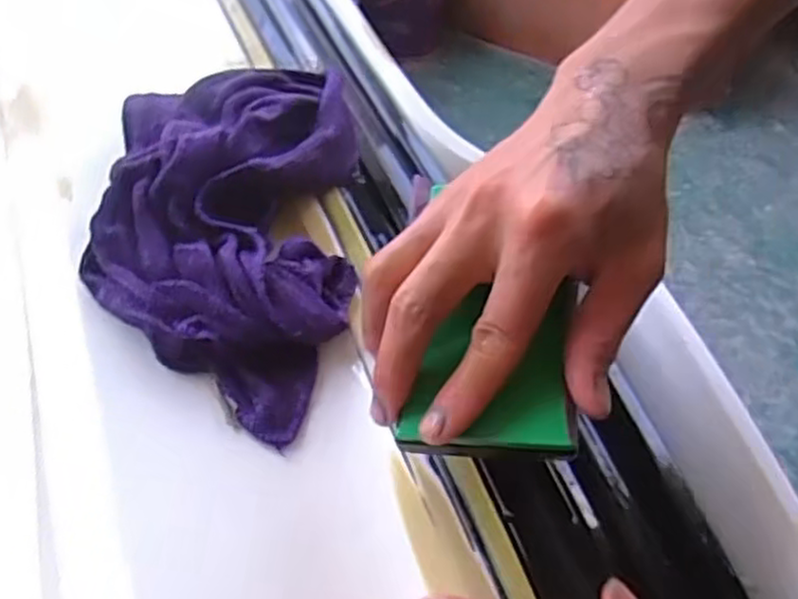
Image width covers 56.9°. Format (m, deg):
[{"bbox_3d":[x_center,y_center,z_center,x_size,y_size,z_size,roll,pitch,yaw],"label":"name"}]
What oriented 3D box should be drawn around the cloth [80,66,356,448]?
[{"bbox_3d":[-0.088,-0.043,0.384,0.123,0.070,0.213,1,46,1],"label":"cloth"}]

